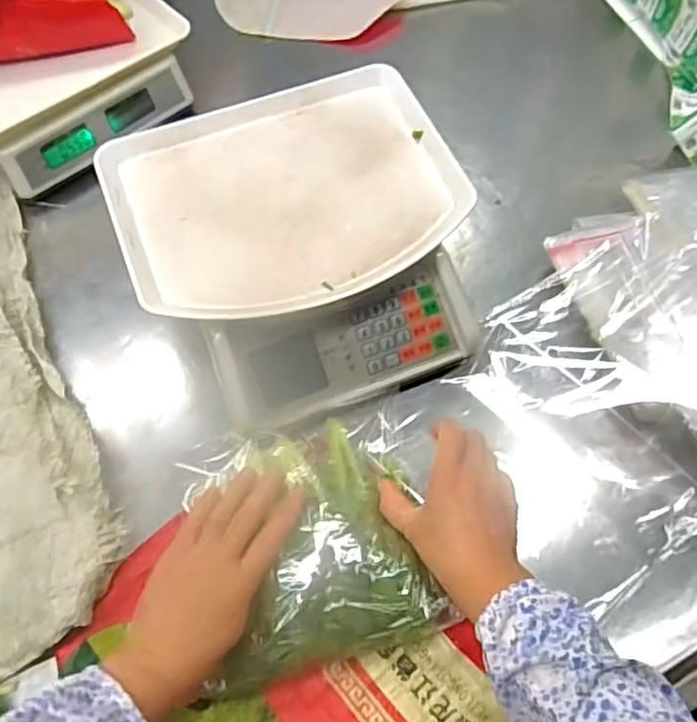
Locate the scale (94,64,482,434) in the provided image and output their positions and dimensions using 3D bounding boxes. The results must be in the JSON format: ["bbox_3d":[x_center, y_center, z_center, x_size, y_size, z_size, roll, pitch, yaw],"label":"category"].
[{"bbox_3d":[-0.041,-0.107,0.603,0.289,0.097,0.280,-20,65,-10],"label":"scale"}]

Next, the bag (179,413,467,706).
[{"bbox_3d":[-0.015,0.136,0.523,0.200,0.067,0.182,-13,64,-7],"label":"bag"}]

